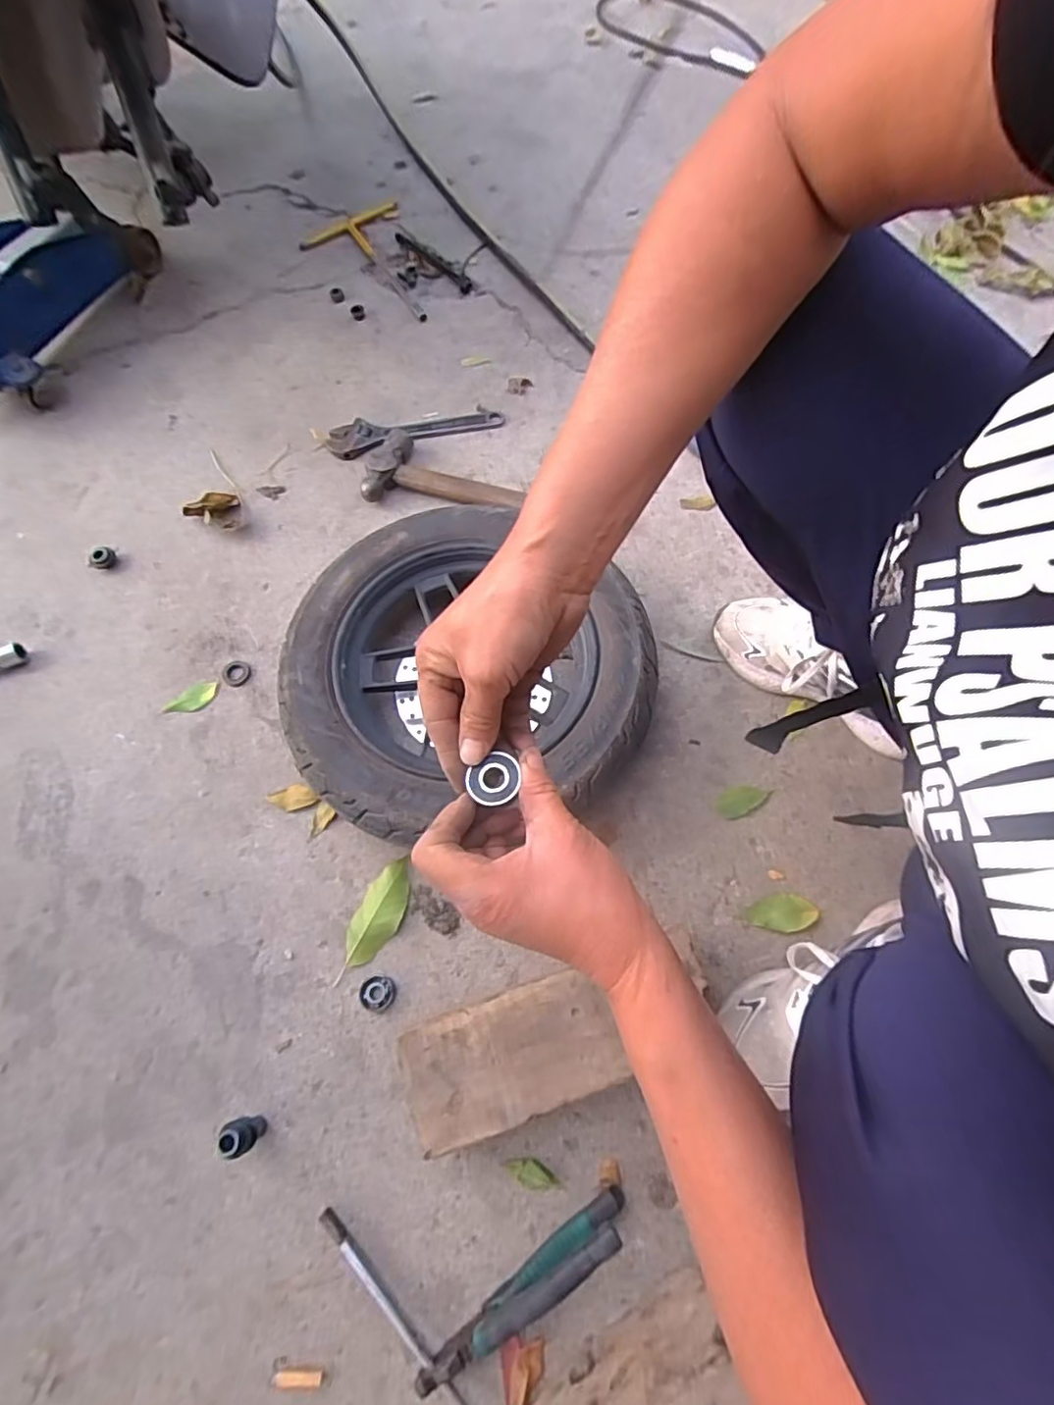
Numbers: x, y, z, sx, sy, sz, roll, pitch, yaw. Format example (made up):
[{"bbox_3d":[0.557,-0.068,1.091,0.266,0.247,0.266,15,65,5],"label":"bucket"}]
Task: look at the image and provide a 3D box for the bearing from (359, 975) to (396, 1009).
[{"bbox_3d":[-0.142,0.274,0.556,0.032,0.009,0.029,-9,69,-1],"label":"bearing"}]

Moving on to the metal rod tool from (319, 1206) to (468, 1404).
[{"bbox_3d":[-0.105,0.489,0.469,0.185,0.012,0.013,41,75,16],"label":"metal rod tool"}]

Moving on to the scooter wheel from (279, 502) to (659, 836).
[{"bbox_3d":[-0.061,-0.038,0.637,0.365,0.100,0.339,-1,69,2],"label":"scooter wheel"}]

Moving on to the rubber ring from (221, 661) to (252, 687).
[{"bbox_3d":[-0.339,-0.035,0.688,0.033,0.008,0.032,-1,69,2],"label":"rubber ring"}]

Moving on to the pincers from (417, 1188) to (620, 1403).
[{"bbox_3d":[-0.004,0.450,0.443,0.193,0.074,0.016,-36,72,-11],"label":"pincers"}]

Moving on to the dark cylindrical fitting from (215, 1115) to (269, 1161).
[{"bbox_3d":[-0.241,0.364,0.498,0.026,0.059,0.025,-1,69,2],"label":"dark cylindrical fitting"}]

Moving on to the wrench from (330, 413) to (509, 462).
[{"bbox_3d":[-0.155,-0.377,0.813,0.239,0.013,0.054,-10,69,-2],"label":"wrench"}]

